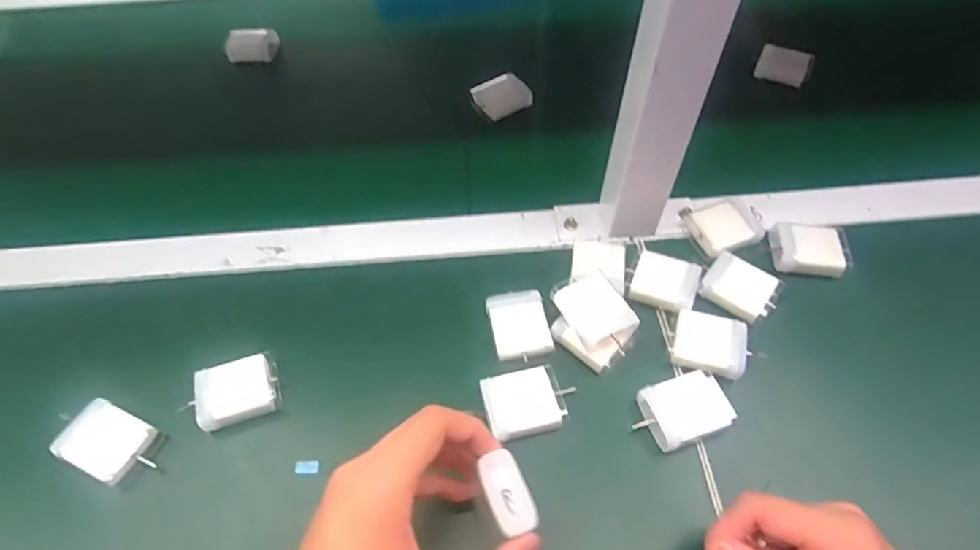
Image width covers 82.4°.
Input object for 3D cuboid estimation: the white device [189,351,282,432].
[{"bbox_3d":[-0.171,0.079,0.381,0.049,0.019,0.042,-20,55,-13],"label":"white device"}]

